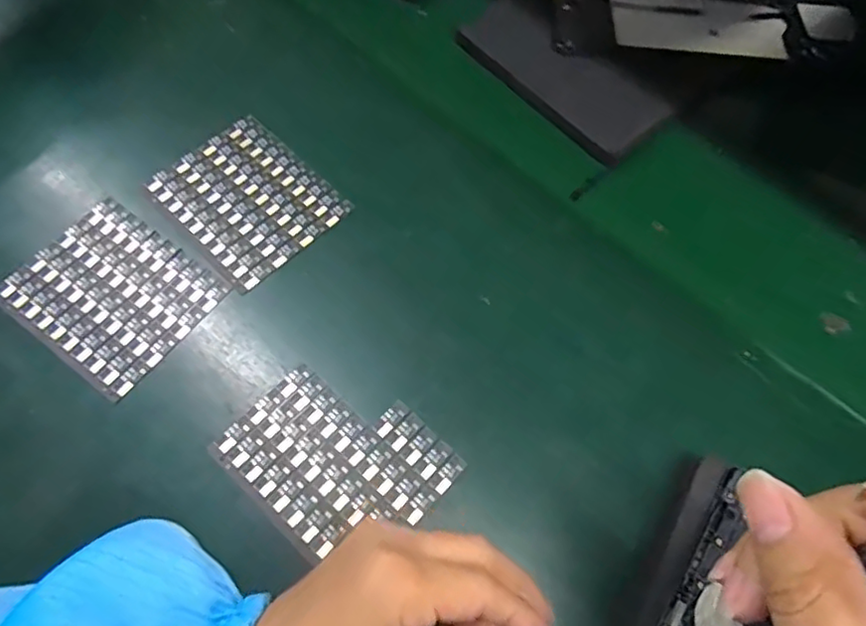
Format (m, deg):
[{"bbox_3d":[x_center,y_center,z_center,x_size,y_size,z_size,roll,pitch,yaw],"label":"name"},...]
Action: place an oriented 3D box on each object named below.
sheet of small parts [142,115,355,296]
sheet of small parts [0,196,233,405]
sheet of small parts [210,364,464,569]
[{"bbox_3d":[-0.109,-0.069,0.362,0.082,0.004,0.095,-40,73,-21],"label":"sheet of small parts"},{"bbox_3d":[-0.174,-0.011,0.332,0.095,0.004,0.082,34,65,12],"label":"sheet of small parts"},{"bbox_3d":[-0.047,0.071,0.303,0.098,0.004,0.082,41,67,15],"label":"sheet of small parts"}]

